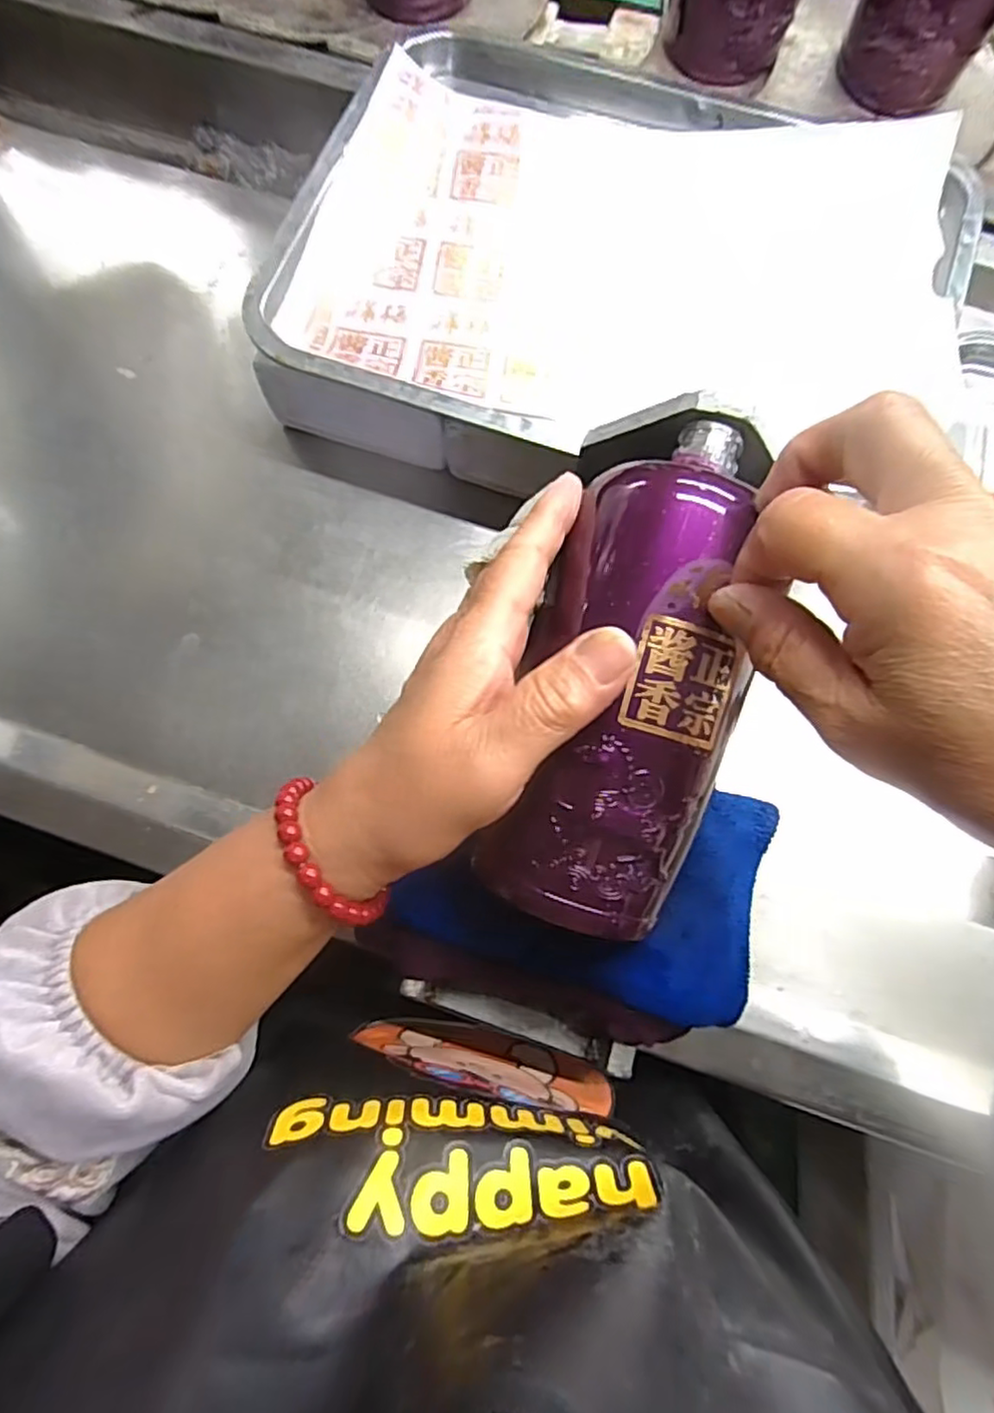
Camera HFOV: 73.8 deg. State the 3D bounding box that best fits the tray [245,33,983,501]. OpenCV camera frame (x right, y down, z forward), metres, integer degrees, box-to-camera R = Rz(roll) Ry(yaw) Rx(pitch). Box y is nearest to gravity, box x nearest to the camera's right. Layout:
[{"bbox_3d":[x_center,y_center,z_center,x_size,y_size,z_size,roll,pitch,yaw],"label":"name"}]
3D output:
[{"bbox_3d":[0.067,-0.236,0.371,0.345,0.076,0.272,16,79,4],"label":"tray"}]

